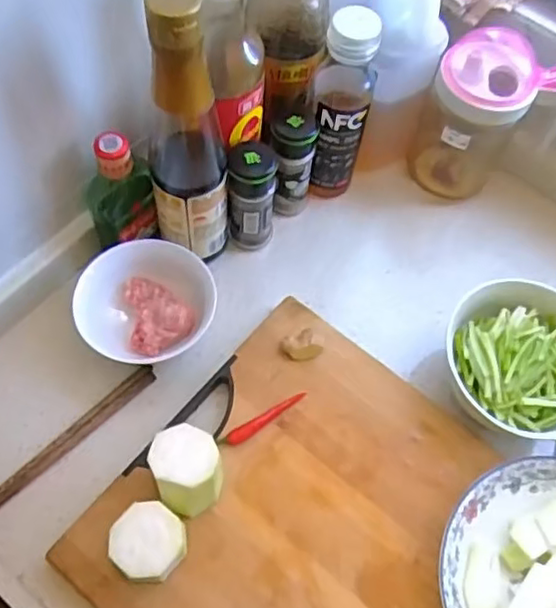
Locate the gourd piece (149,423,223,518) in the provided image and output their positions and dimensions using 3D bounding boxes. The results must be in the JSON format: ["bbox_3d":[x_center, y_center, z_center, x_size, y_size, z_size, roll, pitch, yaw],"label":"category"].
[{"bbox_3d":[-0.063,0.118,0.452,0.044,0.060,0.051,-21,66,-14],"label":"gourd piece"}]

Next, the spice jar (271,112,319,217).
[{"bbox_3d":[0.013,-0.126,0.579,0.039,0.111,0.042,1,63,-3],"label":"spice jar"}]

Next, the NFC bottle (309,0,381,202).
[{"bbox_3d":[0.054,-0.163,0.551,0.046,0.195,0.050,8,63,1],"label":"NFC bottle"}]

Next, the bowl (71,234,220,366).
[{"bbox_3d":[-0.106,0.004,0.528,0.105,0.062,0.097,1,63,-3],"label":"bowl"}]

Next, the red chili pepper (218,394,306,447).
[{"bbox_3d":[-0.010,0.090,0.494,0.076,0.008,0.011,-30,68,-17],"label":"red chili pepper"}]

